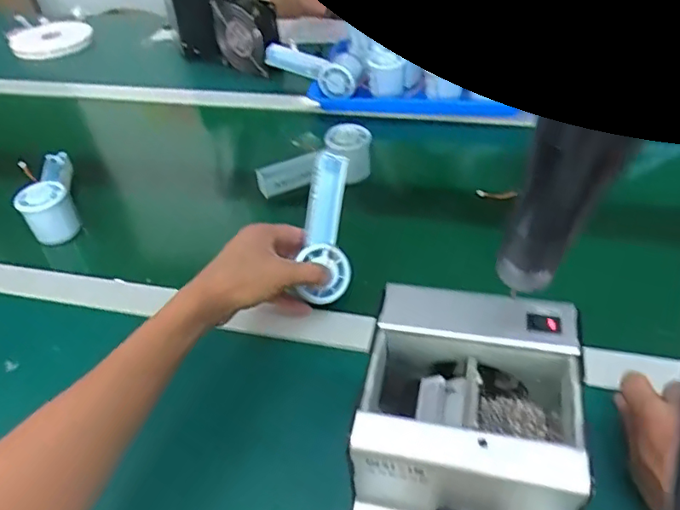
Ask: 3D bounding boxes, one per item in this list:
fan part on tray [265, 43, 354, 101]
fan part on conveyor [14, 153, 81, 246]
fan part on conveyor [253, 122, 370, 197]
[{"bbox_3d":[-0.048,-0.279,0.856,0.148,0.044,0.038,25,49,8],"label":"fan part on tray"},{"bbox_3d":[-0.361,-0.078,0.700,0.052,0.067,0.138,-20,44,-15],"label":"fan part on conveyor"},{"bbox_3d":[-0.028,-0.111,0.696,0.144,0.058,0.048,-27,46,-22],"label":"fan part on conveyor"}]

